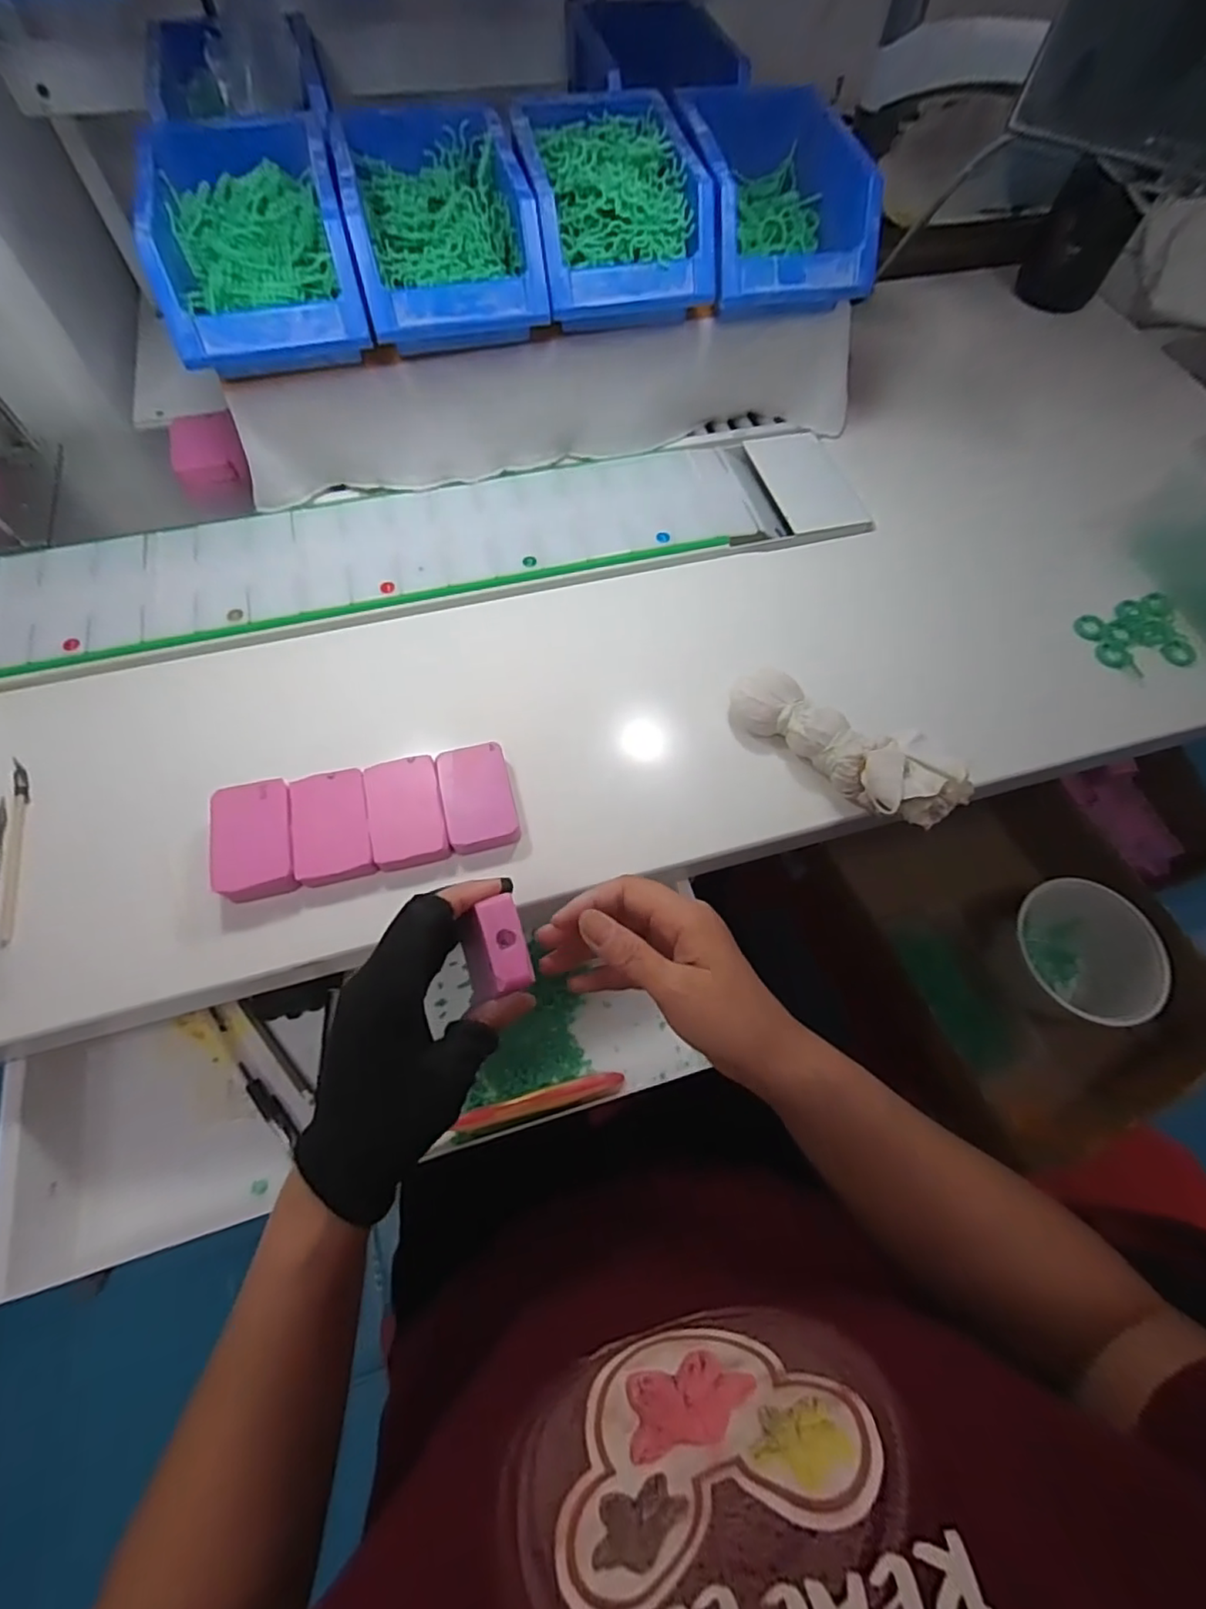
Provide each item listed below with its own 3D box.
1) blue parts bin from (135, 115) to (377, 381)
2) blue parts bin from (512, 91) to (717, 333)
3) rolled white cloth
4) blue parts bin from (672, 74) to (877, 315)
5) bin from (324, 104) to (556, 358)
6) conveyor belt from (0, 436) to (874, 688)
[{"bbox_3d":[-0.240,-0.386,0.430,0.123,0.081,0.179,-14,67,-9],"label":"blue parts bin"},{"bbox_3d":[0.003,-0.447,0.461,0.125,0.070,0.179,-11,66,-7],"label":"blue parts bin"},{"bbox_3d":[0.161,-0.041,0.416,0.064,0.049,0.160,-41,60,-19],"label":"rolled white cloth"},{"bbox_3d":[0.128,-0.490,0.485,0.125,0.063,0.212,-7,66,-6],"label":"blue parts bin"},{"bbox_3d":[-0.120,-0.422,0.449,0.124,0.075,0.190,-13,66,-8],"label":"bin"},{"bbox_3d":[-0.149,-0.221,0.512,0.766,0.023,0.132,-15,67,-9],"label":"conveyor belt"}]

